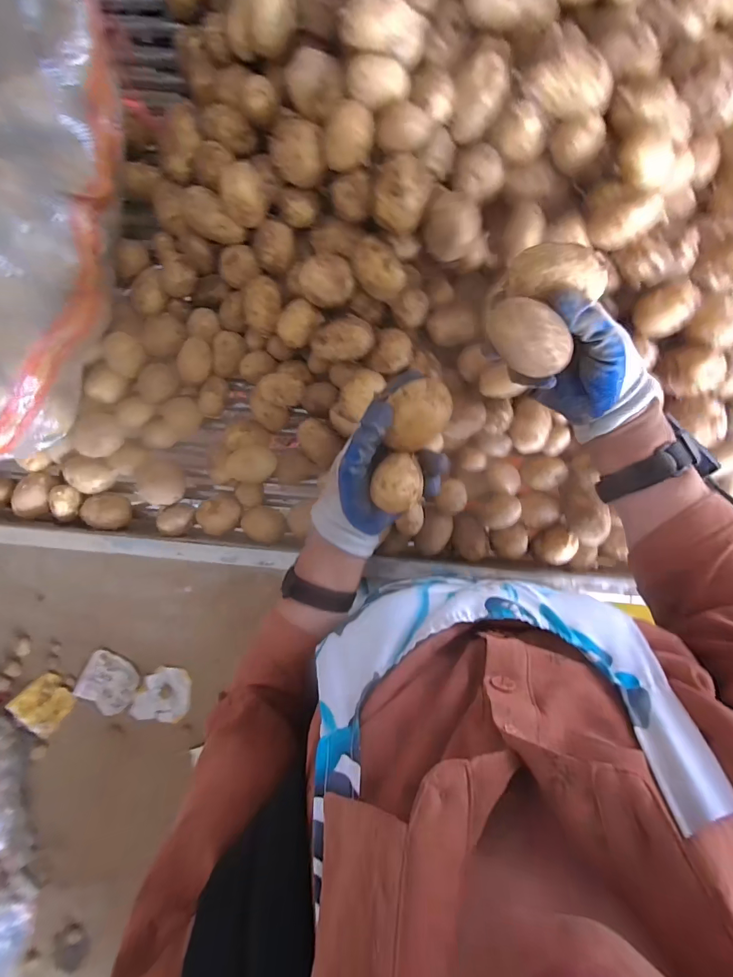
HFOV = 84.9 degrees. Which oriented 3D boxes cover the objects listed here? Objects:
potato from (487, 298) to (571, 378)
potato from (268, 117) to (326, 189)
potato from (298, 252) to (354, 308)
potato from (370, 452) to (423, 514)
[{"bbox_3d":[0.131,-0.126,0.324,0.068,0.035,0.045,43,135,-18],"label":"potato"},{"bbox_3d":[-0.076,-0.373,0.442,0.054,0.038,0.061,-24,91,7],"label":"potato"},{"bbox_3d":[-0.048,-0.251,0.477,0.060,0.043,0.052,-38,89,7],"label":"potato"},{"bbox_3d":[0.027,-0.005,0.351,0.039,0.032,0.050,-4,93,6],"label":"potato"}]

